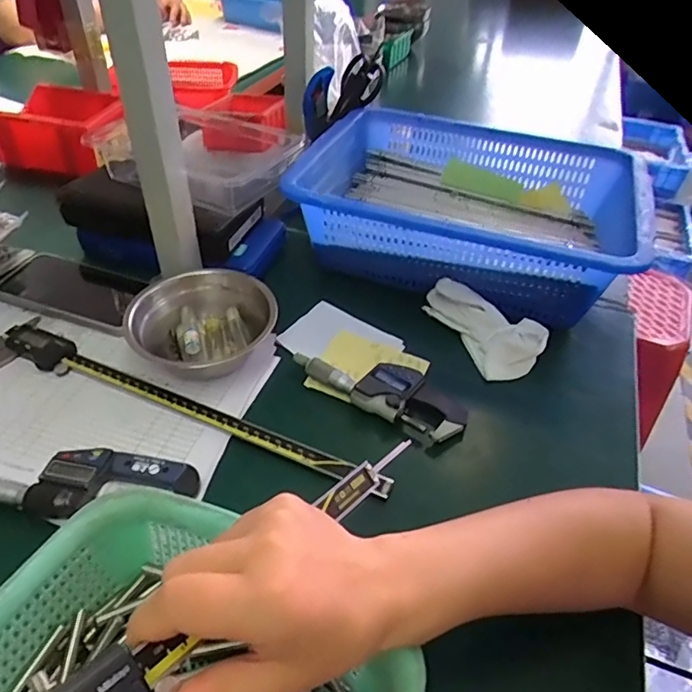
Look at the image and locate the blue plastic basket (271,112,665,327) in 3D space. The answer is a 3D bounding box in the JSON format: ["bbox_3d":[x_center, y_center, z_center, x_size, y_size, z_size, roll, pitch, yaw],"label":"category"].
[{"bbox_3d":[0.128,-0.146,0.608,0.328,0.130,0.249,18,45,14],"label":"blue plastic basket"}]

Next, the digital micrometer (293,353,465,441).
[{"bbox_3d":[0.028,0.037,0.478,0.152,0.028,0.049,22,46,18],"label":"digital micrometer"}]

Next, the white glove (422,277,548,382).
[{"bbox_3d":[0.134,-0.019,0.527,0.056,0.041,0.117,-20,48,-24],"label":"white glove"}]

